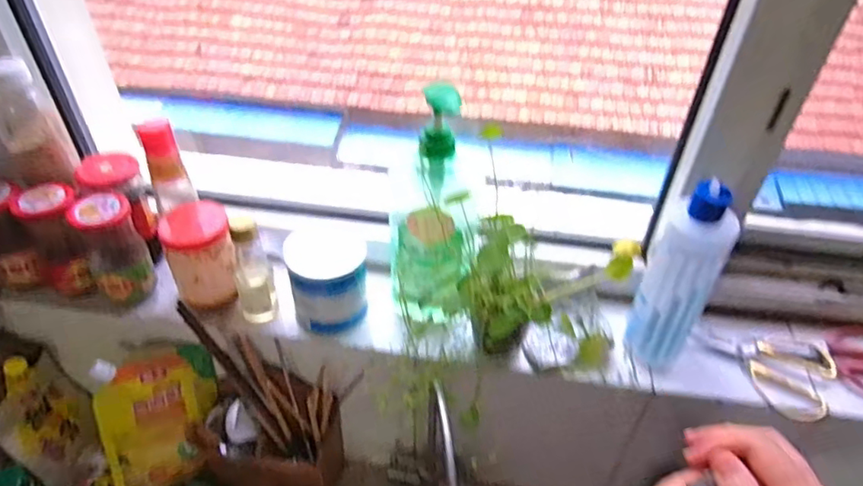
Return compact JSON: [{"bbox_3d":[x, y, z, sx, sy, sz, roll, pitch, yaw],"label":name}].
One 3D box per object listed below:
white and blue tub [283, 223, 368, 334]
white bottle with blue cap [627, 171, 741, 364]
[{"bbox_3d":[-0.114,0.035,0.645,0.086,0.093,0.088,-8,44,-11],"label":"white and blue tub"},{"bbox_3d":[0.244,0.038,0.570,0.064,0.200,0.052,26,47,23],"label":"white bottle with blue cap"}]

